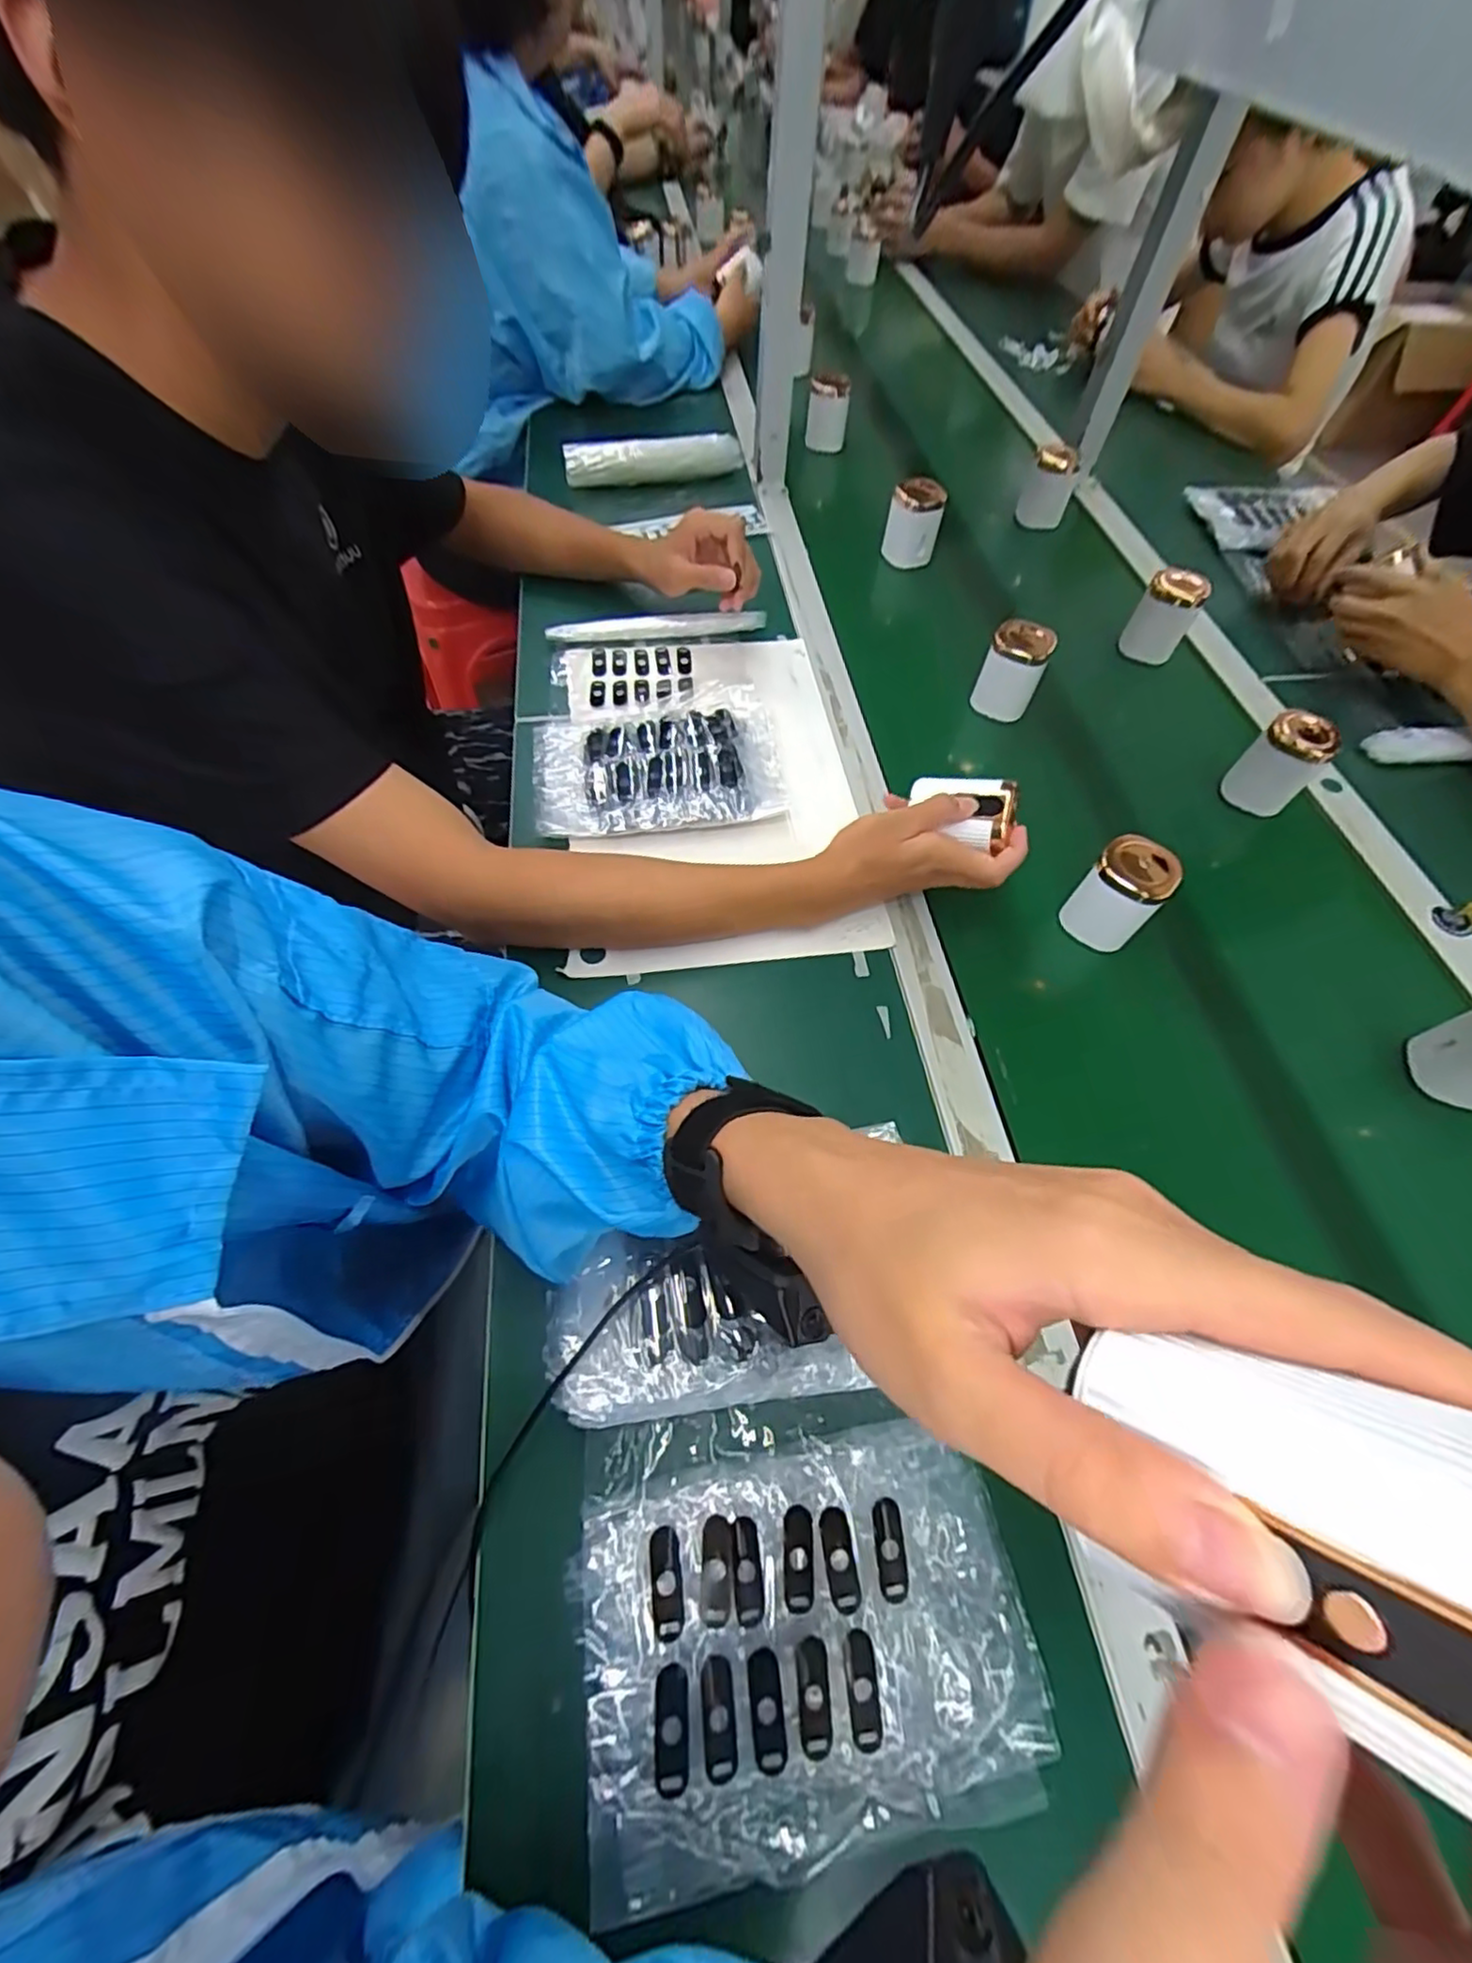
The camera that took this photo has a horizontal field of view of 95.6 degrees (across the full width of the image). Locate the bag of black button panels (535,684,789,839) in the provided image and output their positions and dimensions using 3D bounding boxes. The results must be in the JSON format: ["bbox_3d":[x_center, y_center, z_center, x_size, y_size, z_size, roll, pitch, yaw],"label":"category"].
[{"bbox_3d":[-0.070,-0.200,0.595,0.212,0.030,0.163,-7,59,-6],"label":"bag of black button panels"}]

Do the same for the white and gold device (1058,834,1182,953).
[{"bbox_3d":[0.300,-0.070,0.517,0.053,0.087,0.048,40,66,20],"label":"white and gold device"}]

